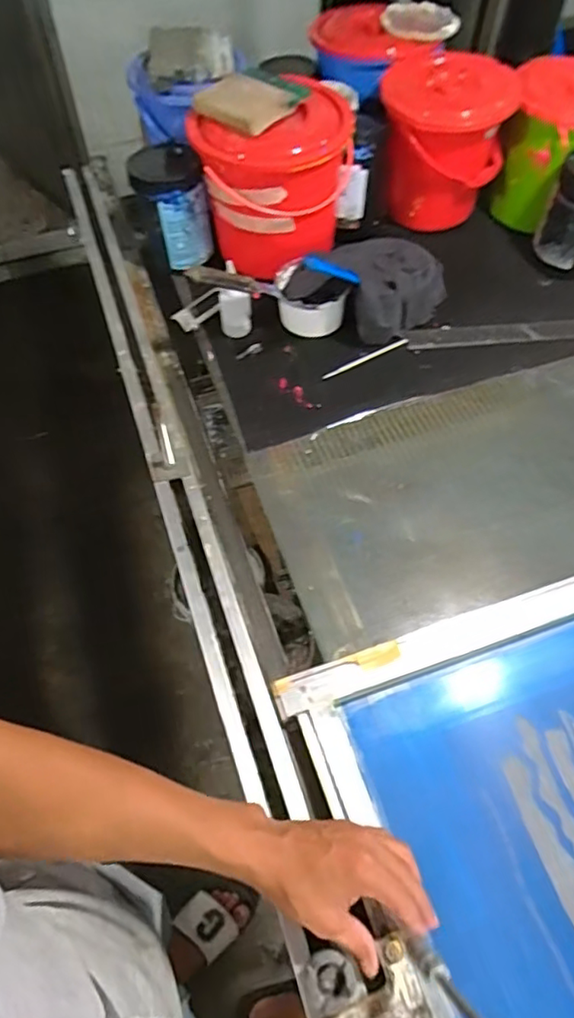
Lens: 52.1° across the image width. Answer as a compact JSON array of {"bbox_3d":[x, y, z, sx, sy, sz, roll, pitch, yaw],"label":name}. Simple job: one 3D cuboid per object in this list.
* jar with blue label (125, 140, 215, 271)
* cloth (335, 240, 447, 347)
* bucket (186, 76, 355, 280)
[{"bbox_3d":[-0.182,-0.469,0.940,0.109,0.142,0.125,-12,58,-9],"label":"jar with blue label"},{"bbox_3d":[0.143,-0.336,0.907,0.156,0.102,0.149,-31,62,-20],"label":"cloth"},{"bbox_3d":[-0.021,-0.483,0.877,0.222,0.205,0.183,4,56,2],"label":"bucket"}]

